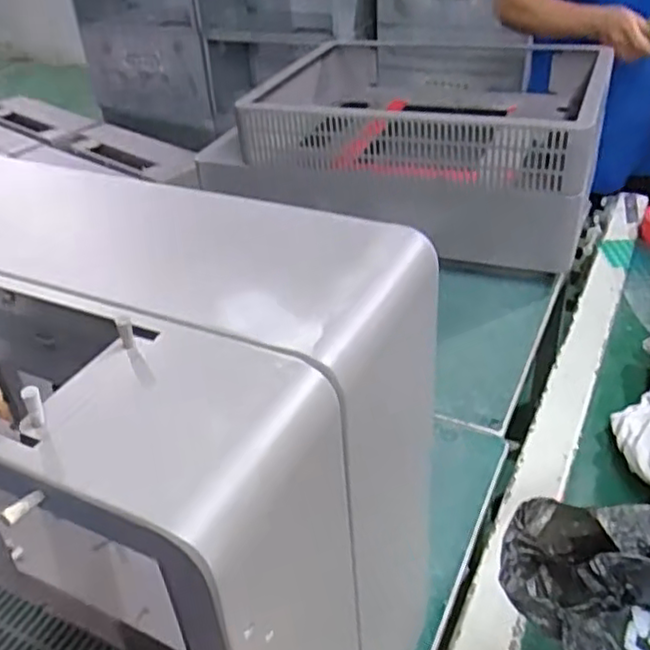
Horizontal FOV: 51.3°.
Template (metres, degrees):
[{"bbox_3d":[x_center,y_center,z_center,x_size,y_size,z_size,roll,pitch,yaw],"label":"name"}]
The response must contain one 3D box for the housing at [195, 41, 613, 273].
[{"bbox_3d":[0.157,-0.286,1.070,0.498,0.239,0.363,10,39,19],"label":"housing"}]

